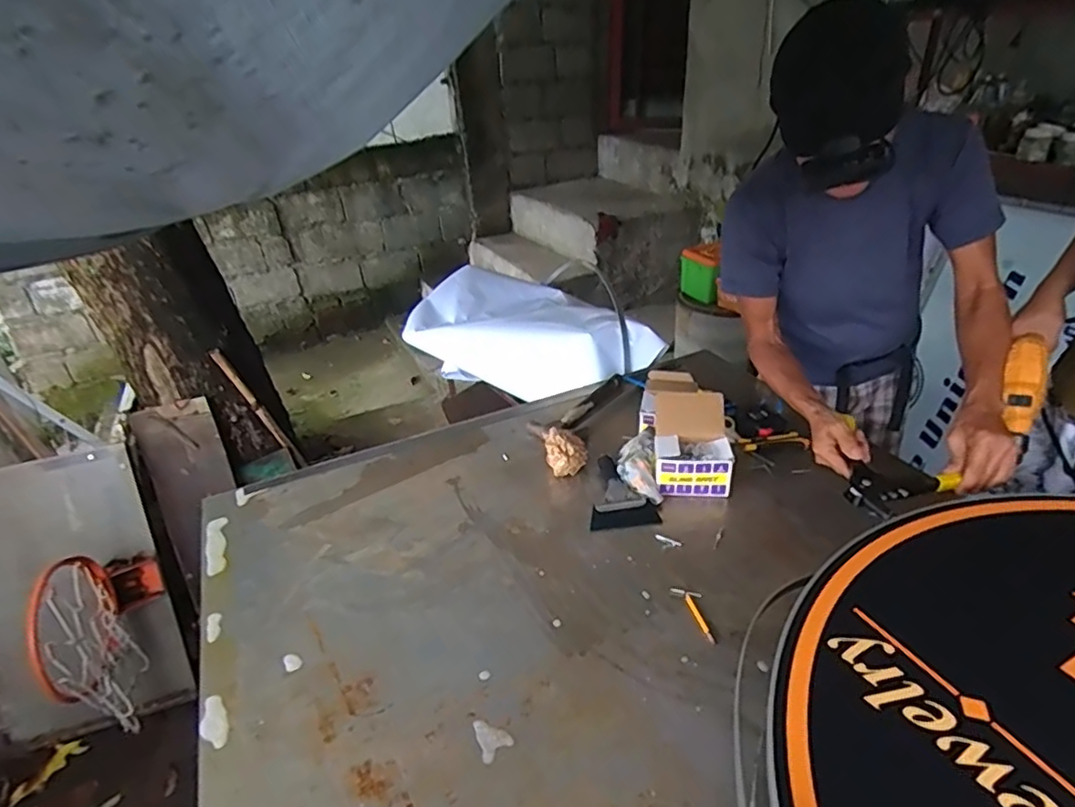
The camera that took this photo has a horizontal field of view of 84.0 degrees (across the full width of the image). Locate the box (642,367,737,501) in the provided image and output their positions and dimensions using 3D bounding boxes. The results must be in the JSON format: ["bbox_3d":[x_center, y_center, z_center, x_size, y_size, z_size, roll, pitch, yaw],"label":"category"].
[{"bbox_3d":[0.278,0.026,1.185,0.144,0.123,0.352,-3,31,4],"label":"box"}]

